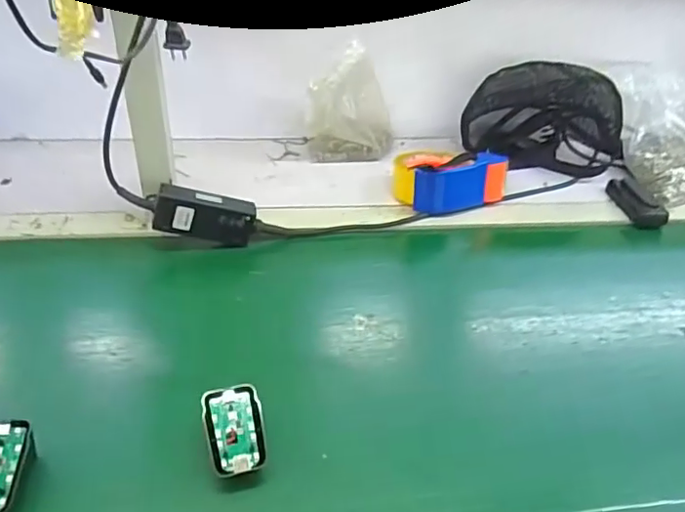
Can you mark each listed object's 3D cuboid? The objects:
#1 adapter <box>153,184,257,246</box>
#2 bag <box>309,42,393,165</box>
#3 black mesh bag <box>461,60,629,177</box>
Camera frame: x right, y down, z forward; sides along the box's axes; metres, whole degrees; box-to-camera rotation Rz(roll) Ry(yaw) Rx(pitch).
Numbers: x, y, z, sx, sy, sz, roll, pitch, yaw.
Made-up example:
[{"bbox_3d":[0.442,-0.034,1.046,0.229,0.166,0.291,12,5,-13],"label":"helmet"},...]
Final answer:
[{"bbox_3d":[-0.163,-0.047,0.662,0.112,0.052,0.029,11,33,-20],"label":"adapter"},{"bbox_3d":[0.014,-0.226,0.861,0.135,0.160,0.084,5,36,2],"label":"bag"},{"bbox_3d":[0.333,-0.232,0.906,0.250,0.142,0.123,14,37,14],"label":"black mesh bag"}]

